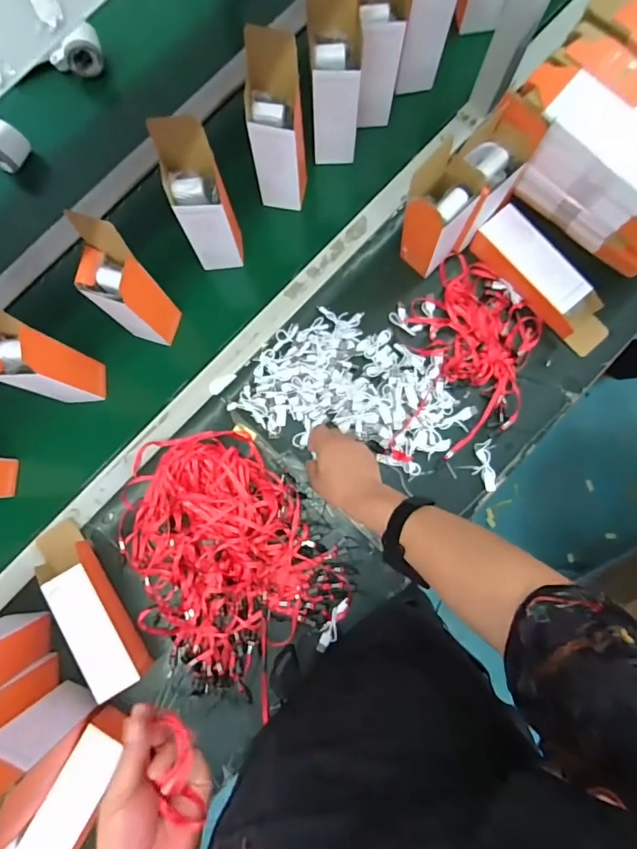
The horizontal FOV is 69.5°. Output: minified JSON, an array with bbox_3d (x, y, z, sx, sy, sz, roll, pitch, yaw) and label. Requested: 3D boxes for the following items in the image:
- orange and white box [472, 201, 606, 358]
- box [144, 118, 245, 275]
[{"bbox_3d":[0.338,-0.212,0.685,0.071,0.051,0.245,-43,85,-4],"label":"orange and white box"},{"bbox_3d":[-0.156,-0.295,0.618,0.078,0.213,0.081,-15,84,-1],"label":"box"}]

